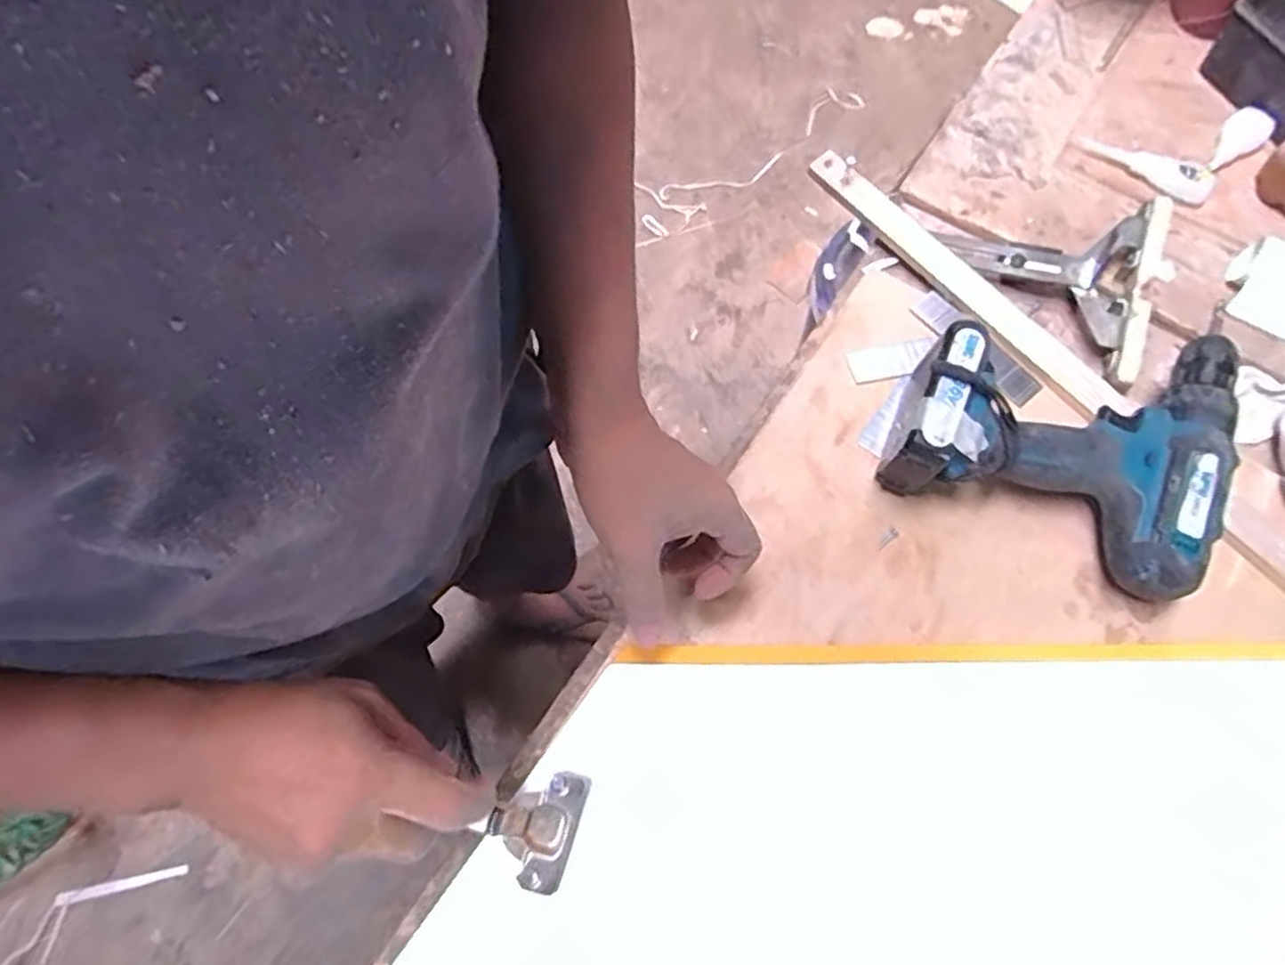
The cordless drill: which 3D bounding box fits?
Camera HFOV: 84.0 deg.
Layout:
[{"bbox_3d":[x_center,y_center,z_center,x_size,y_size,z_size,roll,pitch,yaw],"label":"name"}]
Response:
[{"bbox_3d":[0.288,-0.041,0.485,0.203,0.067,0.177,26,70,10],"label":"cordless drill"}]

